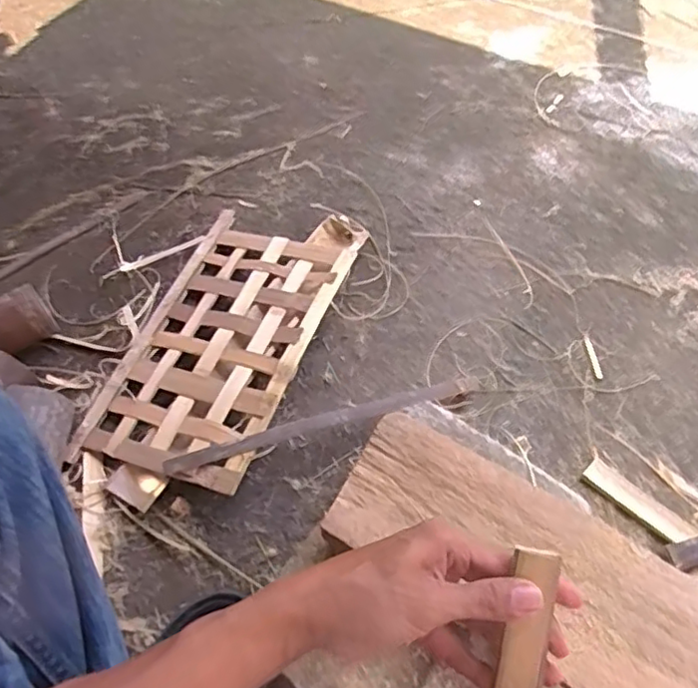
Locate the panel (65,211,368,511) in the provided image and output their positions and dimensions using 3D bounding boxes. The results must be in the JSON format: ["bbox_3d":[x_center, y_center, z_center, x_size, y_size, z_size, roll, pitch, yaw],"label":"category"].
[{"bbox_3d":[-0.161,-0.011,0.795,0.232,0.044,0.442,17,62,14],"label":"panel"}]

